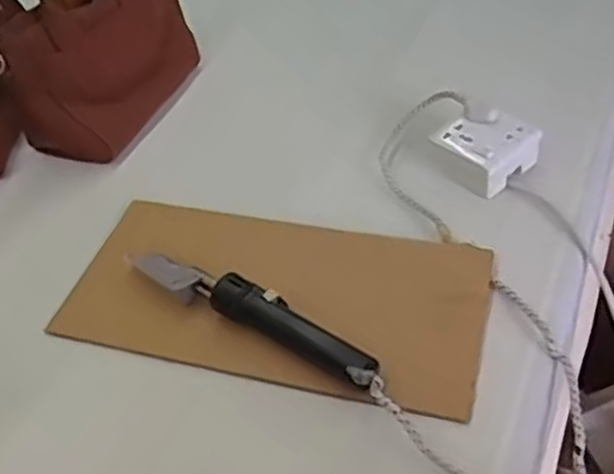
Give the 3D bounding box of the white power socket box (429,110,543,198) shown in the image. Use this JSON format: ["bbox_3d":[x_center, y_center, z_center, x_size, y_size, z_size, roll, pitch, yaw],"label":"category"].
[{"bbox_3d":[0.191,-0.095,0.785,0.075,0.057,0.095,-36,51,-28],"label":"white power socket box"}]

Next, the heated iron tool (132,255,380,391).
[{"bbox_3d":[-0.052,0.067,0.648,0.261,0.032,0.040,21,50,25],"label":"heated iron tool"}]

